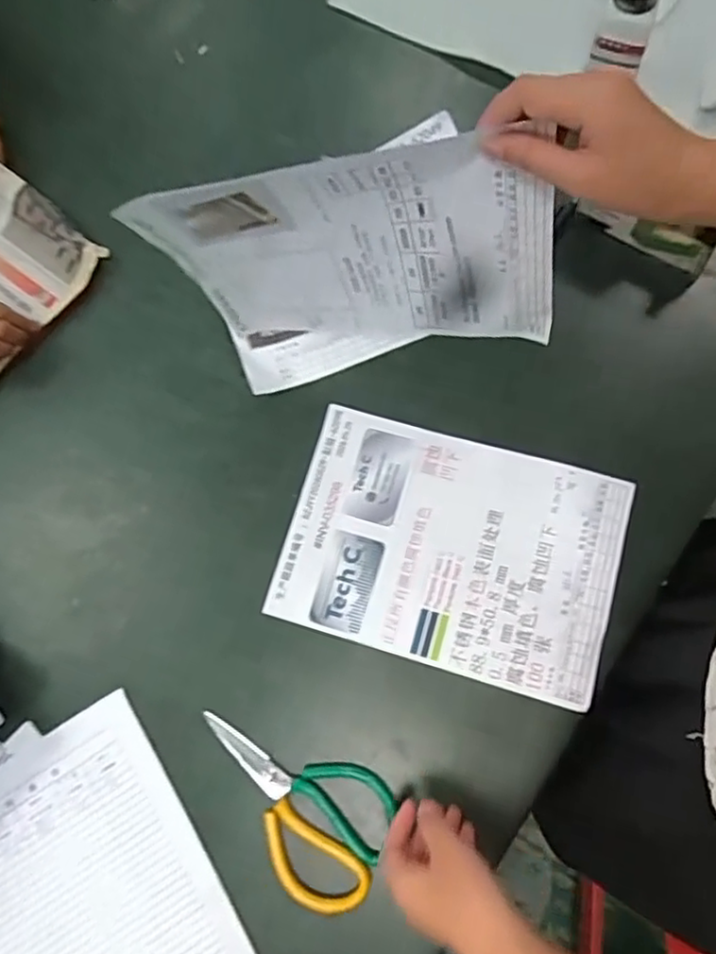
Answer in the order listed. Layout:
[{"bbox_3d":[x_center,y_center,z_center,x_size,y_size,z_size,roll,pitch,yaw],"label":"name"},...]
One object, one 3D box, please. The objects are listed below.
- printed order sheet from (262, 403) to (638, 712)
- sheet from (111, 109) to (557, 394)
[{"bbox_3d":[0.084,0.065,0.595,0.293,0.006,0.206,15,78,8],"label":"printed order sheet"},{"bbox_3d":[-0.004,-0.151,0.520,0.292,0.269,0.054,-2,75,1],"label":"sheet"}]

